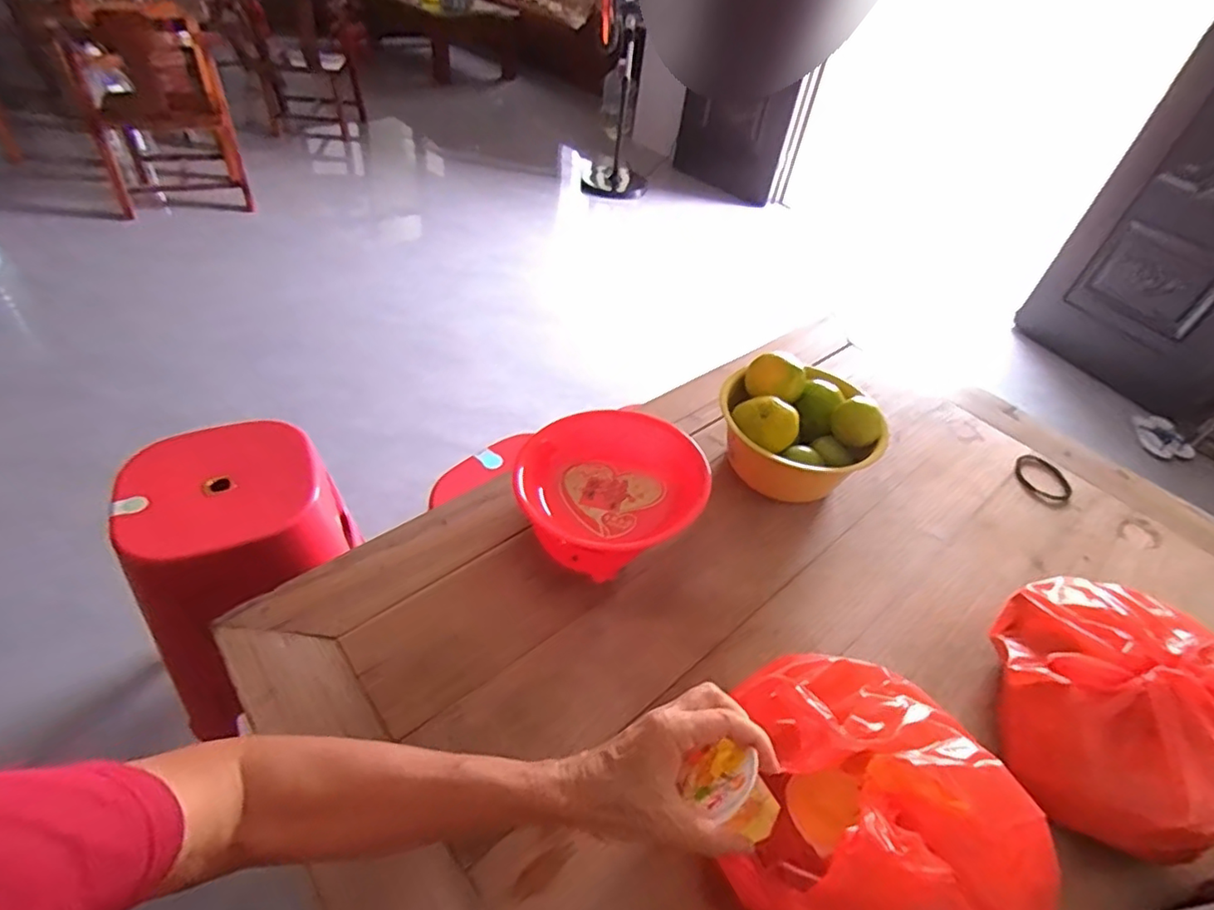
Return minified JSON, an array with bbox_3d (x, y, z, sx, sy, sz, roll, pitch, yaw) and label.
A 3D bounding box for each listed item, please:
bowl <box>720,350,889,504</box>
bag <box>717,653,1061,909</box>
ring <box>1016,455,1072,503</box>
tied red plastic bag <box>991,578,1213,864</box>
[{"bbox_3d":[0.222,-0.030,0.699,0.178,0.109,0.161,10,44,4],"label":"bowl"},{"bbox_3d":[0.171,0.246,0.414,0.191,0.103,0.217,-14,47,-19],"label":"bag"},{"bbox_3d":[0.553,0.029,0.748,0.067,0.004,0.074,33,50,25],"label":"ring"},{"bbox_3d":[0.409,0.202,0.484,0.164,0.111,0.215,31,48,20],"label":"tied red plastic bag"}]

